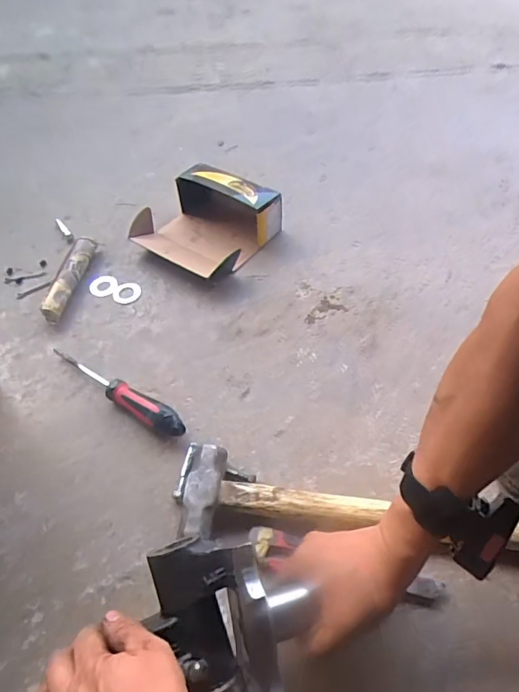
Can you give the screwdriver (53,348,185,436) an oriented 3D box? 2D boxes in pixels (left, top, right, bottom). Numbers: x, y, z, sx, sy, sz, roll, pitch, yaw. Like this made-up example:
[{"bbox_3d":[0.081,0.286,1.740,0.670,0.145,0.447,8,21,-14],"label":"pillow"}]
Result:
[{"bbox_3d":[-0.184,0.054,0.603,0.226,0.030,0.030,28,60,22],"label":"screwdriver"}]

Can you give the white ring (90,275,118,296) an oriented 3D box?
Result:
[{"bbox_3d":[-0.239,-0.093,0.725,0.040,0.005,0.038,-1,53,2],"label":"white ring"}]

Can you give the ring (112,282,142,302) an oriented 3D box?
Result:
[{"bbox_3d":[-0.204,-0.083,0.725,0.045,0.004,0.039,3,54,5],"label":"ring"}]

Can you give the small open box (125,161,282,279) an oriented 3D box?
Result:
[{"bbox_3d":[-0.091,-0.203,0.770,0.191,0.077,0.179,28,60,22],"label":"small open box"}]

